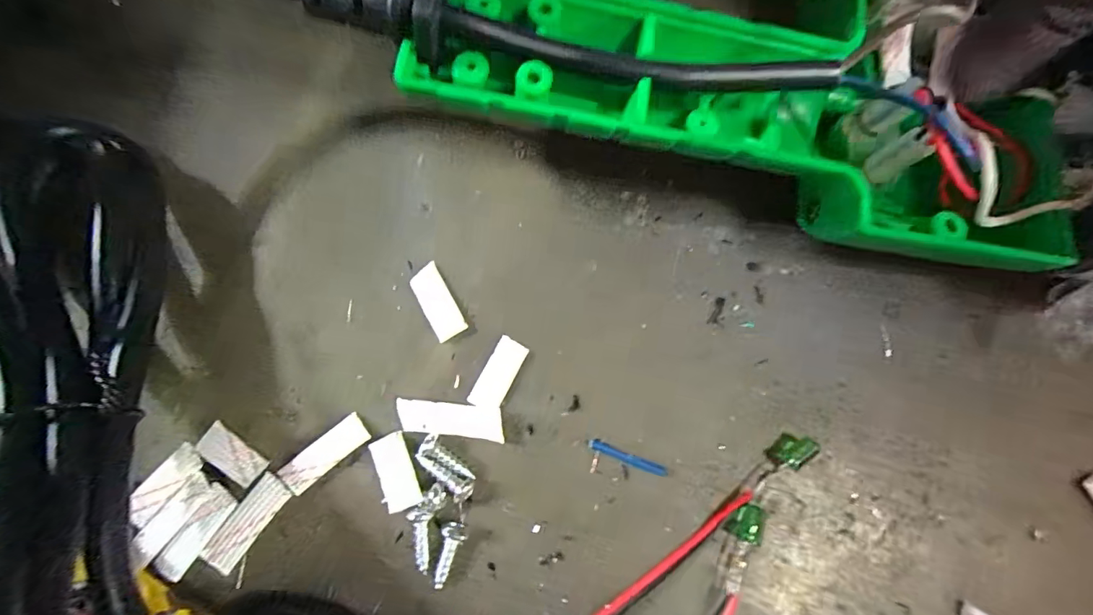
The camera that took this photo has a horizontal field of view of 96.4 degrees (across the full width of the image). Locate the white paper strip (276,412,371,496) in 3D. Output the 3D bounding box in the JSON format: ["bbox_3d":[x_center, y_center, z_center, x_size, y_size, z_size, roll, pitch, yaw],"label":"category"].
[{"bbox_3d":[-0.051,0.033,0.111,0.020,0.004,0.007,-39,78,-12],"label":"white paper strip"}]

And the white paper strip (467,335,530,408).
[{"bbox_3d":[-0.012,0.016,0.118,0.008,0.004,0.018,27,74,7],"label":"white paper strip"}]

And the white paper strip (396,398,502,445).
[{"bbox_3d":[-0.023,0.026,0.114,0.025,0.004,0.007,6,73,1],"label":"white paper strip"}]

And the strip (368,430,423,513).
[{"bbox_3d":[-0.035,0.037,0.109,0.008,0.004,0.016,-22,75,-8],"label":"strip"}]

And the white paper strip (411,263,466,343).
[{"bbox_3d":[-0.027,-0.001,0.123,0.008,0.004,0.019,-28,76,-9],"label":"white paper strip"}]

